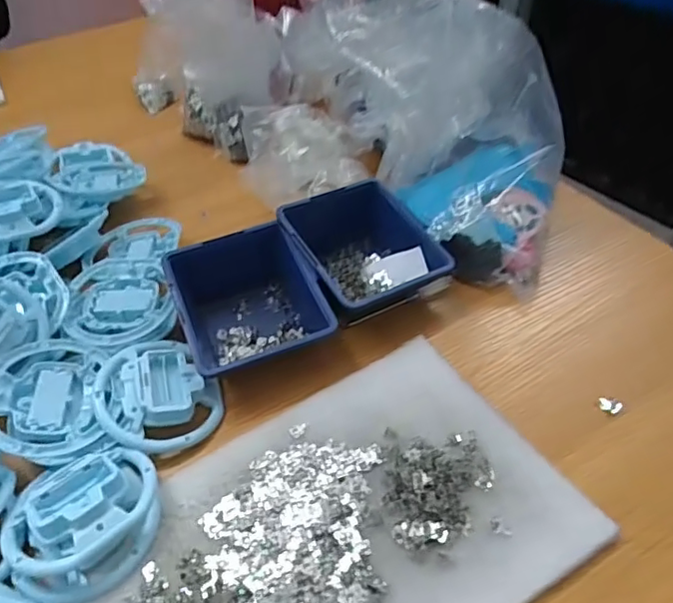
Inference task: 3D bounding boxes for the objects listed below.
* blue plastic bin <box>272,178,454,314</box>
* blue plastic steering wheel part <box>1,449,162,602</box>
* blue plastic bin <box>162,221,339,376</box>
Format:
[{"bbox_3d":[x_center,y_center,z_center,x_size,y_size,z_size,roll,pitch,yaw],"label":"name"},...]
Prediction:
[{"bbox_3d":[0.025,-0.051,0.568,0.128,0.061,0.137,-22,51,-16],"label":"blue plastic bin"},{"bbox_3d":[-0.173,0.147,0.396,0.101,0.030,0.089,-22,52,-18],"label":"blue plastic steering wheel part"},{"bbox_3d":[-0.079,0.003,0.532,0.122,0.061,0.138,-19,50,-13],"label":"blue plastic bin"}]

